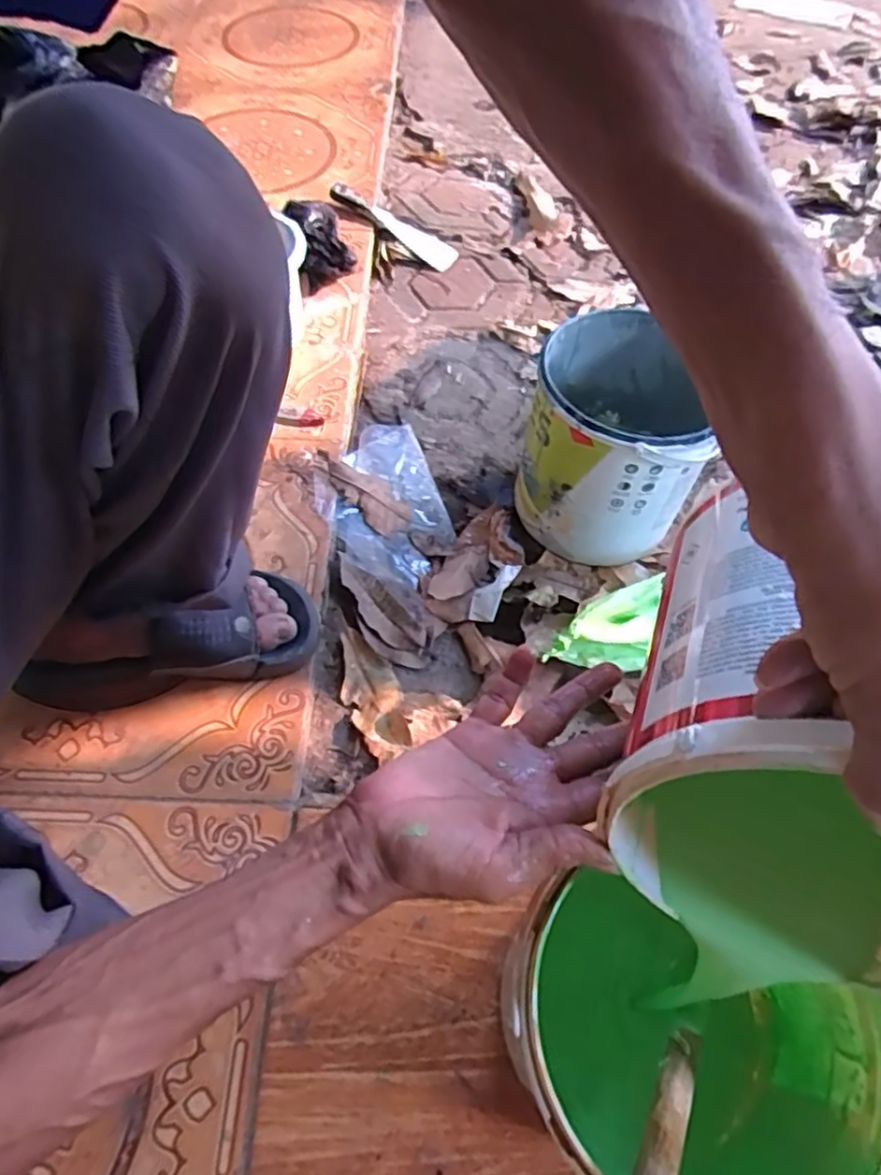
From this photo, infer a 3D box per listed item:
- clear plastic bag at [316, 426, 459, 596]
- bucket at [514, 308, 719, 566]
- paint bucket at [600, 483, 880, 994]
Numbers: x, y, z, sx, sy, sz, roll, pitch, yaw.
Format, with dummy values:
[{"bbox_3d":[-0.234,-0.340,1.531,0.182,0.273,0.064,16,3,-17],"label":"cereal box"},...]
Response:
[{"bbox_3d":[-0.065,-0.093,0.735,0.131,0.026,0.221,-16,59,-10],"label":"clear plastic bag"},{"bbox_3d":[0.172,-0.149,0.678,0.165,0.181,0.182,11,59,7],"label":"bucket"},{"bbox_3d":[0.182,0.062,0.292,0.181,0.179,0.176,21,60,13],"label":"paint bucket"}]

